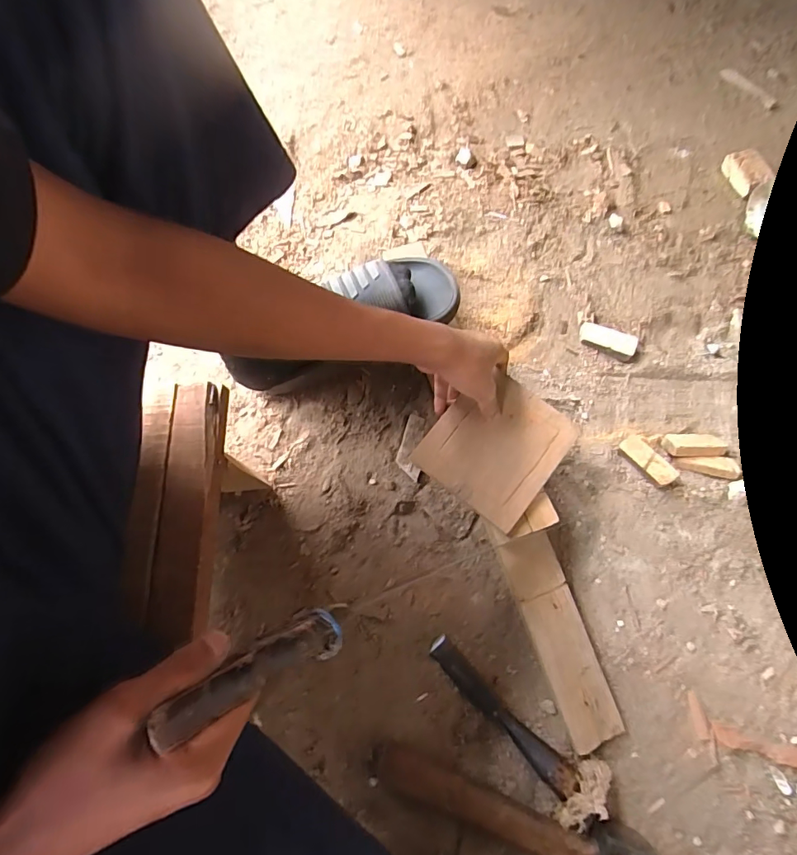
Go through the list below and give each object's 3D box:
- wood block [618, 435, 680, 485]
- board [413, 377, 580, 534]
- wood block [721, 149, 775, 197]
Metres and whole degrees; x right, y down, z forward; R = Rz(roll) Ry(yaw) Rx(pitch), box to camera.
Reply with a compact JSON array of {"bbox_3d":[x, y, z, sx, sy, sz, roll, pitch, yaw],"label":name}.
[{"bbox_3d":[0.299,0.040,0.566,0.027,0.016,0.068,-43,76,-13],"label":"wood block"},{"bbox_3d":[0.102,0.017,0.485,0.120,0.008,0.135,38,75,12],"label":"board"},{"bbox_3d":[0.518,-0.382,0.702,0.031,0.038,0.069,-16,72,-5],"label":"wood block"}]

